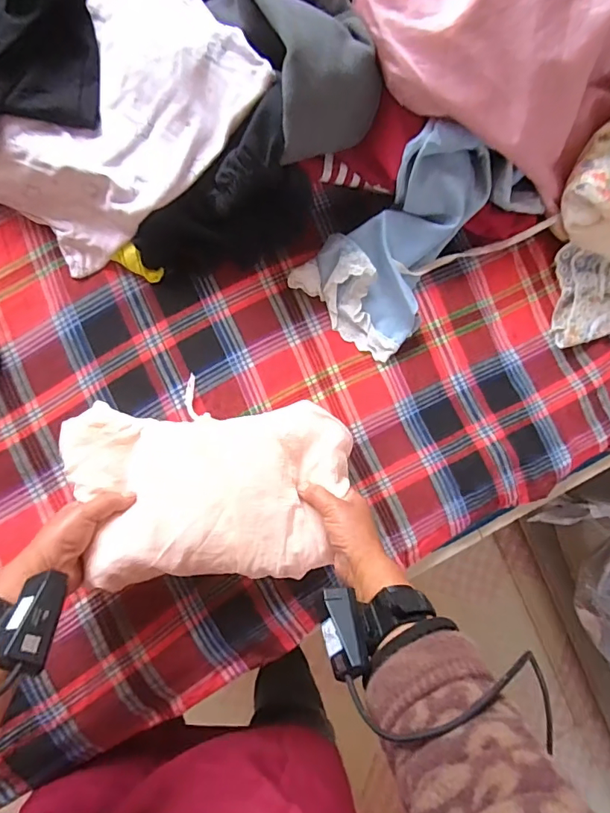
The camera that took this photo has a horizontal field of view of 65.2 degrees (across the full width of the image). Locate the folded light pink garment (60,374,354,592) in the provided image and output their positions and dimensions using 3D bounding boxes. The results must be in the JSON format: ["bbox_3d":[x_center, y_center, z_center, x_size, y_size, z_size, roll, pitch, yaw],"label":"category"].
[{"bbox_3d":[-0.105,0.090,0.512,0.290,0.050,0.182,1,70,-7],"label":"folded light pink garment"}]

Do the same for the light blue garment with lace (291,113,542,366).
[{"bbox_3d":[0.137,-0.204,0.588,0.165,0.086,0.281,42,97,-5],"label":"light blue garment with lace"}]

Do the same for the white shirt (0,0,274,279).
[{"bbox_3d":[-0.197,-0.303,0.511,0.200,0.107,0.302,43,80,-5],"label":"white shirt"}]

